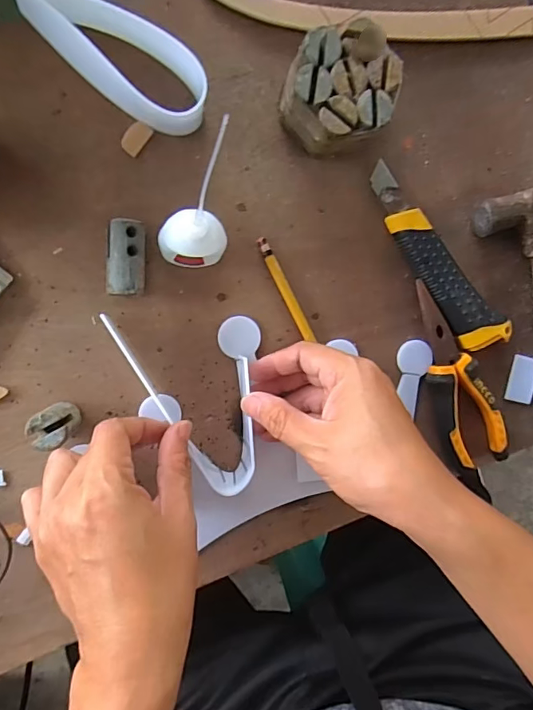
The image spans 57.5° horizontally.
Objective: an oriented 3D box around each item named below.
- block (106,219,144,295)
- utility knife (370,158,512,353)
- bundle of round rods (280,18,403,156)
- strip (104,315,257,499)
[{"bbox_3d":[-0.096,-0.066,0.336,0.024,0.024,0.050,3,96,-11],"label":"block"},{"bbox_3d":[0.130,-0.073,0.381,0.035,0.018,0.162,-37,102,-5],"label":"utility knife"},{"bbox_3d":[0.049,-0.181,0.339,0.071,0.052,0.072,-1,97,-11],"label":"bundle of round rods"},{"bbox_3d":[-0.054,0.034,0.346,0.108,0.039,0.124,-6,94,-8],"label":"strip"}]

